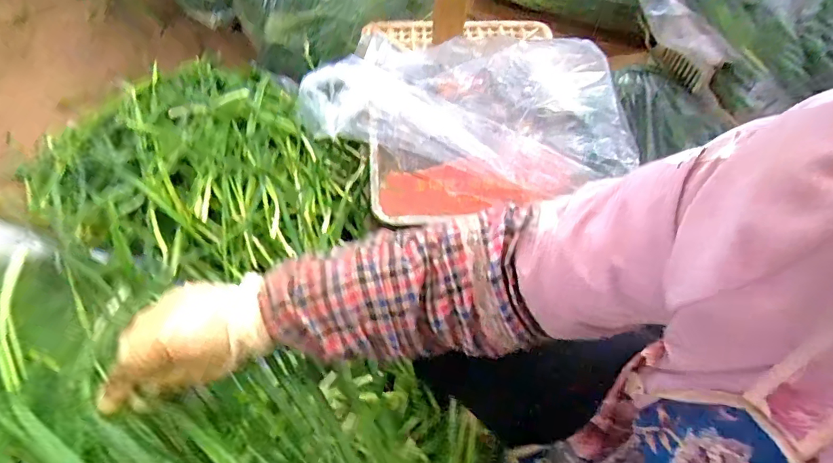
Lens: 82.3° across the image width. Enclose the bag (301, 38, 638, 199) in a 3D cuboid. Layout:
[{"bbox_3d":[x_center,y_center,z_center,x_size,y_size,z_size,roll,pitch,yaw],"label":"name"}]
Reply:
[{"bbox_3d":[0.064,-0.181,0.701,0.453,0.116,0.257,12,61,6],"label":"bag"}]

